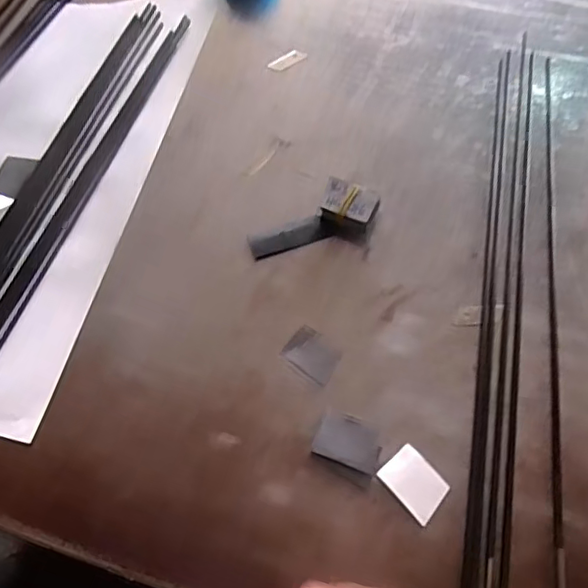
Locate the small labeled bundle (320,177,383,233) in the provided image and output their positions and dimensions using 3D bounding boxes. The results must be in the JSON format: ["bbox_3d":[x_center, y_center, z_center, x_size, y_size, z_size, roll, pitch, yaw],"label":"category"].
[{"bbox_3d":[0.057,-0.088,0.609,0.055,0.028,0.046,18,67,10],"label":"small labeled bundle"}]

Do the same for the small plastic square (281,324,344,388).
[{"bbox_3d":[0.018,0.056,0.555,0.051,0.004,0.040,34,71,16],"label":"small plastic square"}]

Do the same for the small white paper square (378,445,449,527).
[{"bbox_3d":[0.102,0.160,0.501,0.040,0.005,0.055,-38,69,-14],"label":"small white paper square"}]

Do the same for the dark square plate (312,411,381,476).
[{"bbox_3d":[0.048,0.128,0.514,0.055,0.012,0.041,19,67,10],"label":"dark square plate"}]

